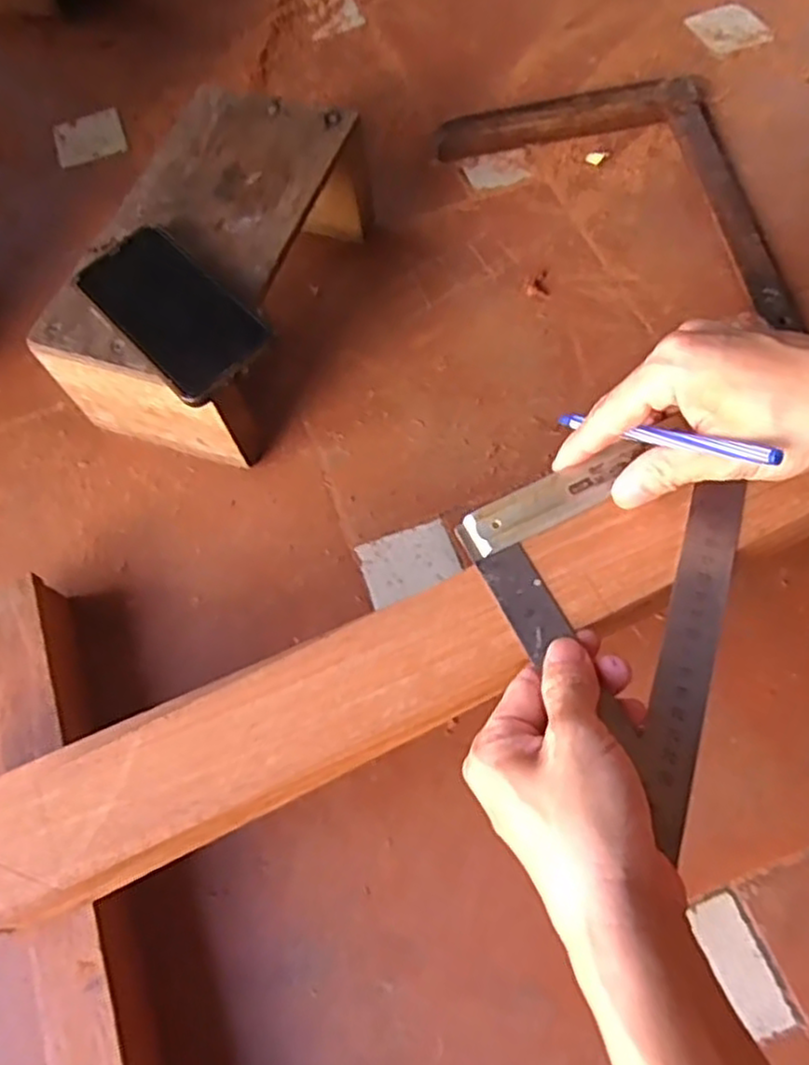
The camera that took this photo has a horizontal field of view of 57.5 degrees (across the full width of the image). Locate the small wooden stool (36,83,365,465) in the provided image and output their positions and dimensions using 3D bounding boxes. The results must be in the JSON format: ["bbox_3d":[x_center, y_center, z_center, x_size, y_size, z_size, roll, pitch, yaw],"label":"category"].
[{"bbox_3d":[-0.152,-0.215,0.620,0.146,0.124,0.279,17,68,12],"label":"small wooden stool"}]

